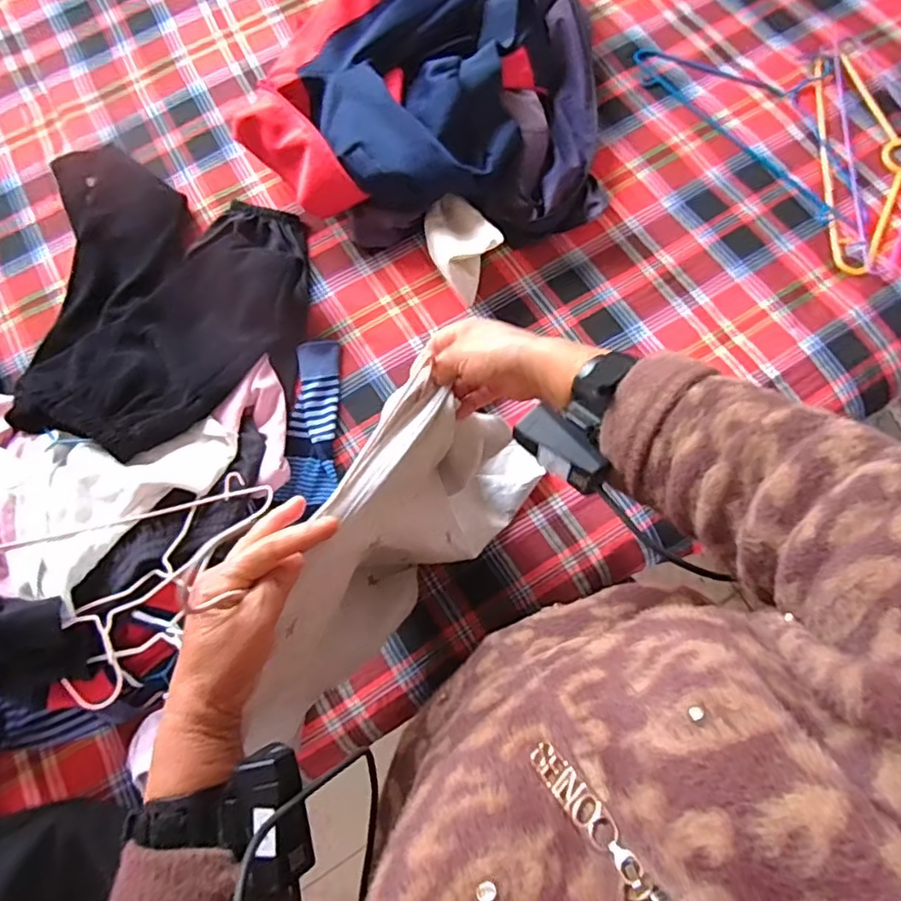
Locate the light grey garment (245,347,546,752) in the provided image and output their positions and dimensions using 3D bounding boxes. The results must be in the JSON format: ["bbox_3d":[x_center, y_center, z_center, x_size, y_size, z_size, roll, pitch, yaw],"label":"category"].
[{"bbox_3d":[-0.055,0.104,0.587,0.124,0.314,0.309,36,80,9],"label":"light grey garment"}]

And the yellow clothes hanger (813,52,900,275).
[{"bbox_3d":[0.641,-0.421,0.877,0.198,0.013,0.377,5,77,2],"label":"yellow clothes hanger"}]

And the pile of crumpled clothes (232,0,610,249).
[{"bbox_3d":[-0.032,-0.513,0.865,0.478,0.127,0.443,0,77,1],"label":"pile of crumpled clothes"}]

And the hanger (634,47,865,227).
[{"bbox_3d":[0.495,-0.521,0.914,0.216,0.022,0.420,-41,79,-8],"label":"hanger"}]

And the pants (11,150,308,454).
[{"bbox_3d":[-0.390,-0.218,0.814,0.374,0.091,0.469,0,77,1],"label":"pants"}]

